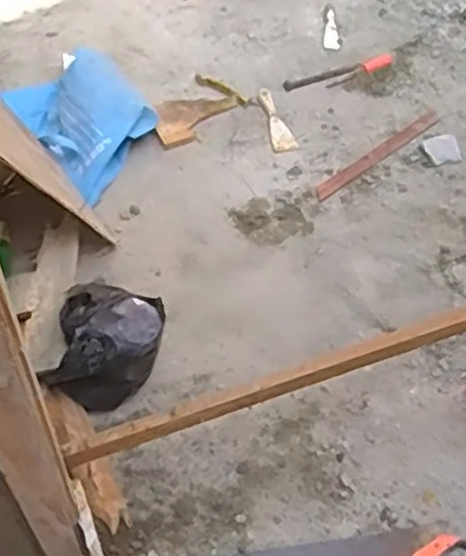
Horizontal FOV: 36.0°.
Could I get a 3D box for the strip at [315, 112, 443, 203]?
[{"bbox_3d":[0.376,-0.318,1.826,0.458,0.006,0.043,-35,64,-25],"label":"strip"}]

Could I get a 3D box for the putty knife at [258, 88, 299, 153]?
[{"bbox_3d":[0.115,-0.411,1.864,0.061,0.025,0.214,-8,56,-10],"label":"putty knife"}]

